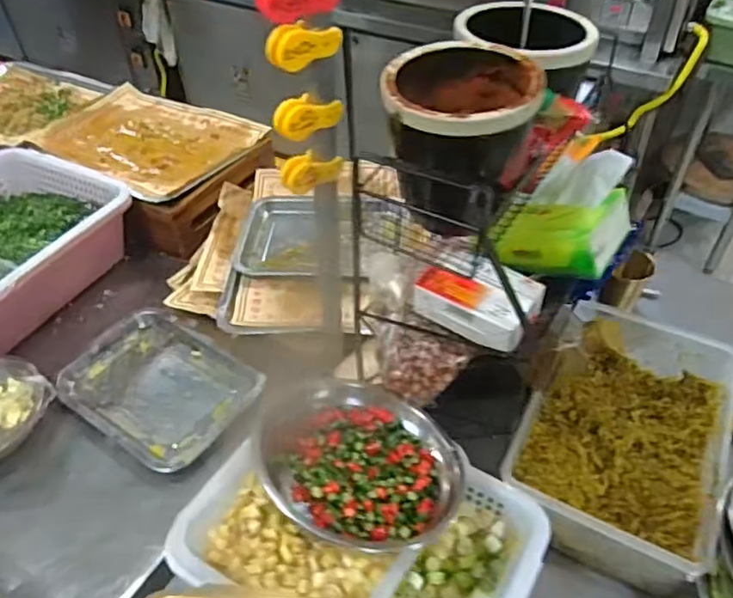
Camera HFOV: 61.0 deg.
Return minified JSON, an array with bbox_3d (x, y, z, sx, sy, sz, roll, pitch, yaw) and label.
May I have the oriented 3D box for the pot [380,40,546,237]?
[{"bbox_3d":[0.080,-0.141,0.544,0.118,0.121,0.121,-1,45,1],"label":"pot"}]

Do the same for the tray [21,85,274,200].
[{"bbox_3d":[-0.390,-0.289,1.102,0.369,0.024,0.258,23,53,21],"label":"tray"}]

